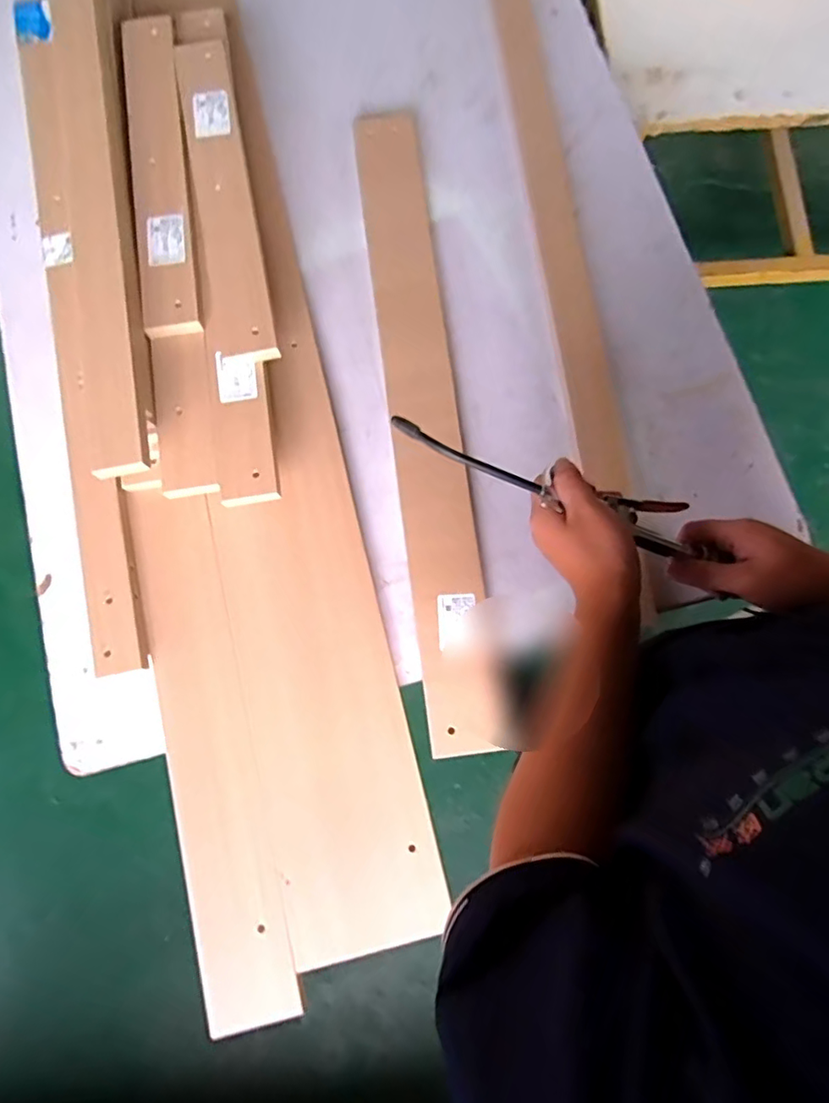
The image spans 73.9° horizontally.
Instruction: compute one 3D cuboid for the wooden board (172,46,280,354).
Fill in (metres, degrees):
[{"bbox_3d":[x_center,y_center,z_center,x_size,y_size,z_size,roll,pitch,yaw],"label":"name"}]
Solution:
[{"bbox_3d":[-0.224,-0.403,0.622,0.070,0.013,0.409,-12,80,-2],"label":"wooden board"}]

